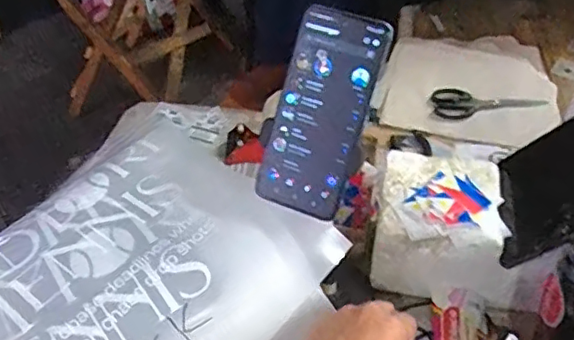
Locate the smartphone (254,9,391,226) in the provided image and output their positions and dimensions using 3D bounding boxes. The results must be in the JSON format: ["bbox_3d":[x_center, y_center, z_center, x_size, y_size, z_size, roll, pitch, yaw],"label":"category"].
[{"bbox_3d":[0.028,-0.046,0.486,0.073,0.167,0.010,22,13,17],"label":"smartphone"}]

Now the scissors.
[{"bbox_3d":[0.328,-0.112,0.971,0.172,0.016,0.068,-5,44,-3],"label":"scissors"}]

